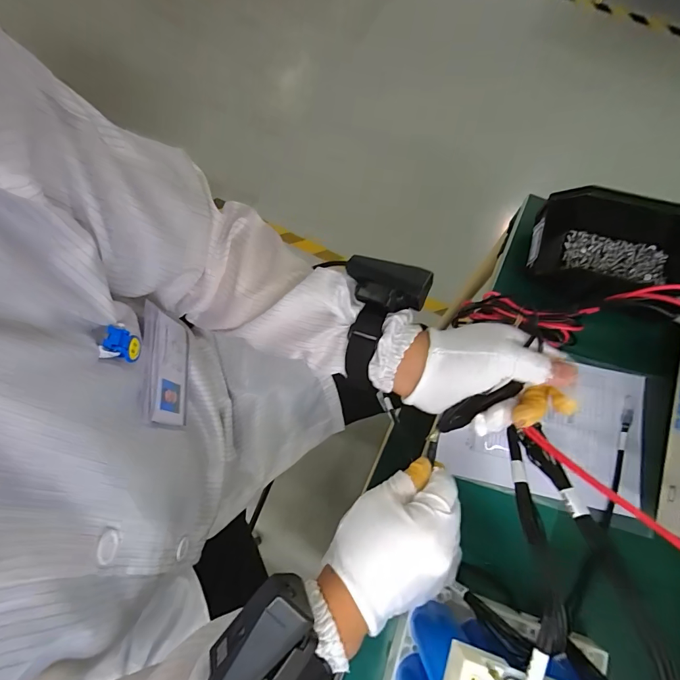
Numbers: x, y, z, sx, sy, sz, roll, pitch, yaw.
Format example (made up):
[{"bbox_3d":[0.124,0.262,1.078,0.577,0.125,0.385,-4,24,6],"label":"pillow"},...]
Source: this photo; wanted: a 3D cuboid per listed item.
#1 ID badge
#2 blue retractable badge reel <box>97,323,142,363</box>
[{"bbox_3d":[-0.147,0.023,0.320,0.009,0.068,0.092,-9,74,-1],"label":"ID badge"},{"bbox_3d":[-0.146,0.002,0.255,0.010,0.028,0.024,3,75,2],"label":"blue retractable badge reel"}]

